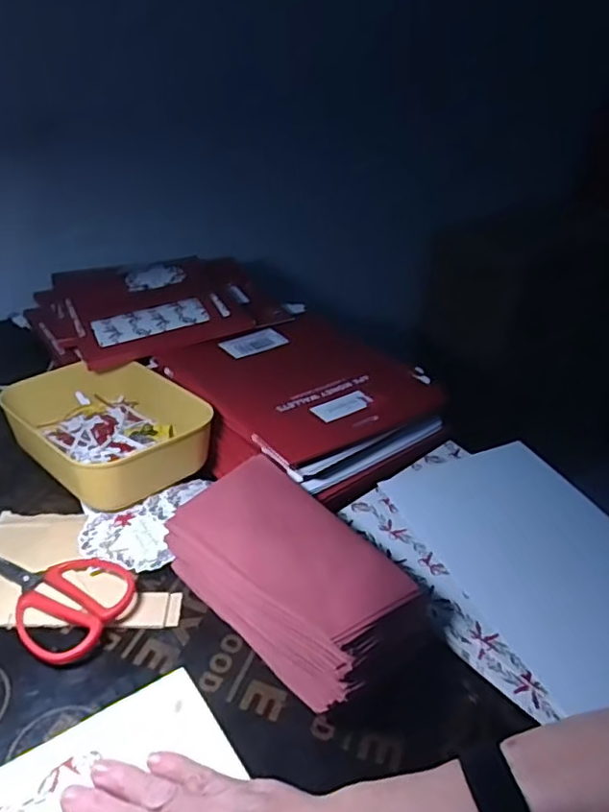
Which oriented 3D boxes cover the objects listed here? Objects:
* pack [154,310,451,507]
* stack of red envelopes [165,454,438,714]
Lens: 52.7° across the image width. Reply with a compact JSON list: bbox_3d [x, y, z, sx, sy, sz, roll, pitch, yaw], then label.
[{"bbox_3d":[0.003,-0.011,0.625,0.210,0.048,0.257,-17,39,-30],"label":"pack"},{"bbox_3d":[-0.004,0.125,0.456,0.195,0.072,0.114,30,41,33],"label":"stack of red envelopes"}]

